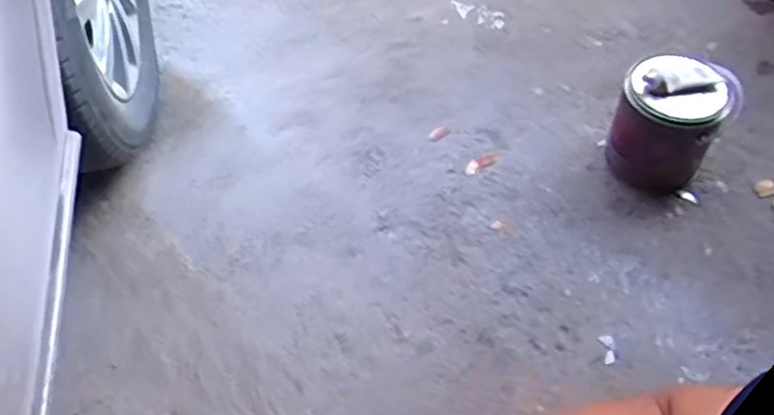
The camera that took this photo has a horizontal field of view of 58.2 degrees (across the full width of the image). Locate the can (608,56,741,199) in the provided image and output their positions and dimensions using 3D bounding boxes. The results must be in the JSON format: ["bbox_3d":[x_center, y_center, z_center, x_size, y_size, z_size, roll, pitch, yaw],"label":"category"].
[{"bbox_3d":[0.454,-0.137,1.127,0.159,0.202,0.160,30,58,22],"label":"can"}]

